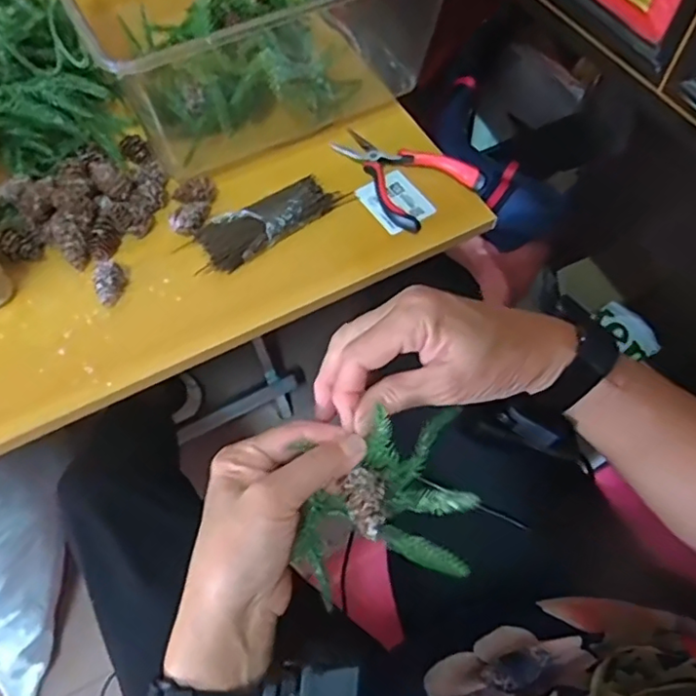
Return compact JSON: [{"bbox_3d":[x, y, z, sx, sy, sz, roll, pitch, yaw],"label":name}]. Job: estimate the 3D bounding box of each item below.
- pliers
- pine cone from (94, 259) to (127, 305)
[{"bbox_3d":[0.046,-0.163,0.534,0.081,0.022,0.127,-35,68,-18],"label":"pliers"},{"bbox_3d":[-0.188,-0.051,0.471,0.019,0.018,0.033,-3,62,-3],"label":"pine cone"}]

